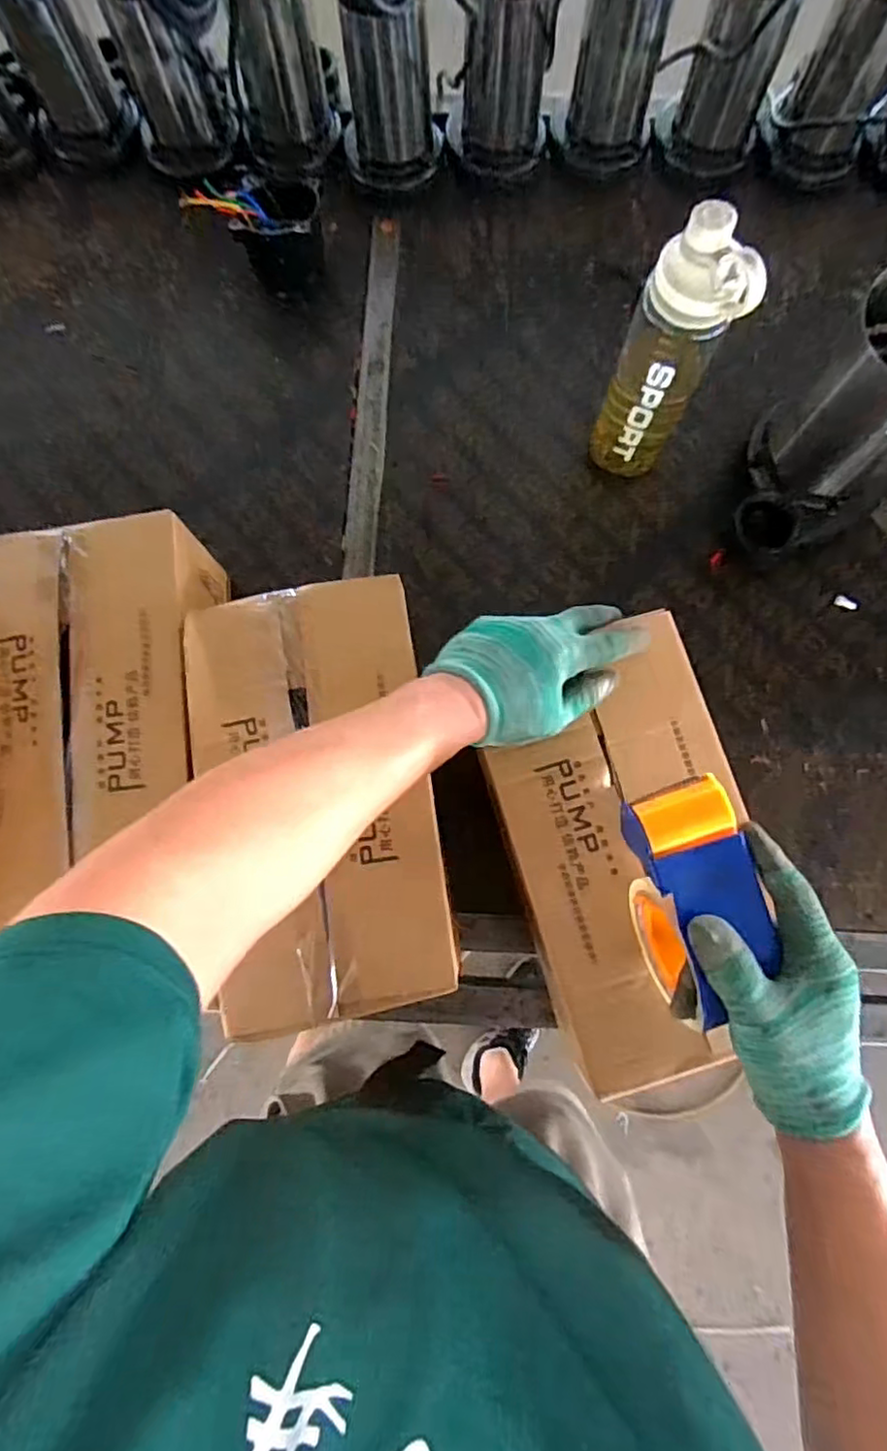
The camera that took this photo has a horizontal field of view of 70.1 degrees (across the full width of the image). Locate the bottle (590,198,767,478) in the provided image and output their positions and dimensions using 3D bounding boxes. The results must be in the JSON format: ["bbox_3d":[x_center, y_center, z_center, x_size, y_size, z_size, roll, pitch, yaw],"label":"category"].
[{"bbox_3d":[0.205,-0.332,0.589,0.084,0.252,0.076,22,80,5],"label":"bottle"}]

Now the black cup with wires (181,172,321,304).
[{"bbox_3d":[-0.211,-0.566,0.718,0.130,0.084,0.102,9,80,3],"label":"black cup with wires"}]

